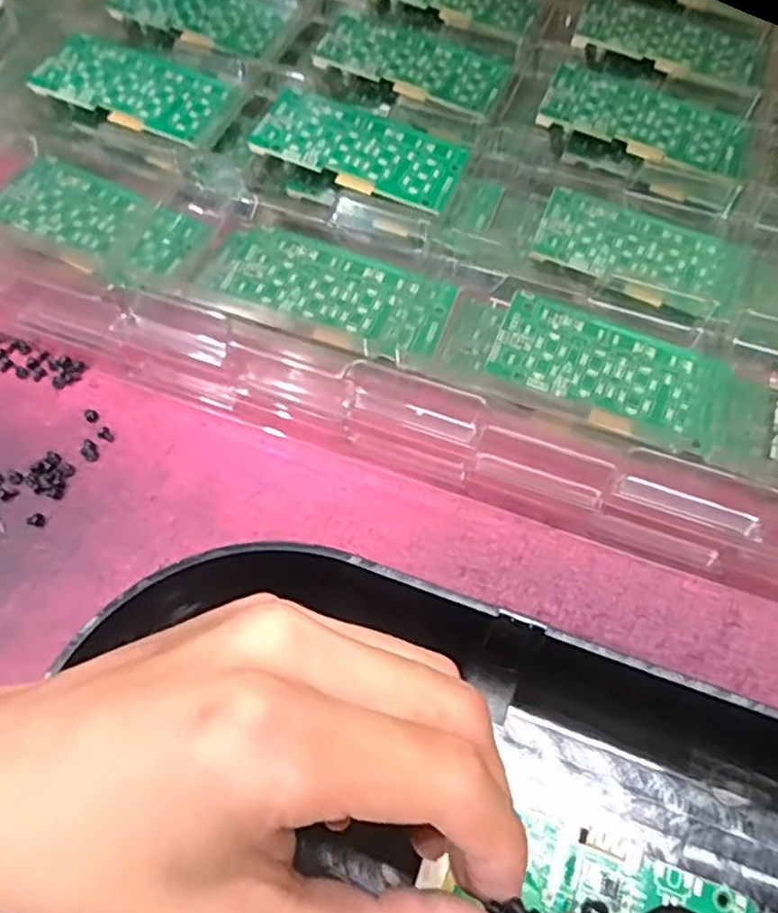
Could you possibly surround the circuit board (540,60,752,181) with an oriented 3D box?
[{"bbox_3d":[0.123,-0.161,0.336,0.096,0.012,0.047,17,67,10],"label":"circuit board"}]

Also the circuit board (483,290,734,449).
[{"bbox_3d":[0.090,-0.035,0.281,0.093,0.010,0.048,21,67,10],"label":"circuit board"}]

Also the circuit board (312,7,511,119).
[{"bbox_3d":[0.012,-0.204,0.356,0.094,0.010,0.050,21,67,10],"label":"circuit board"}]

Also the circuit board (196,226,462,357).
[{"bbox_3d":[-0.028,-0.075,0.301,0.108,0.008,0.044,20,67,9],"label":"circuit board"}]

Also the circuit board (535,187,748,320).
[{"bbox_3d":[0.111,-0.091,0.314,0.088,0.004,0.048,21,64,6],"label":"circuit board"}]

